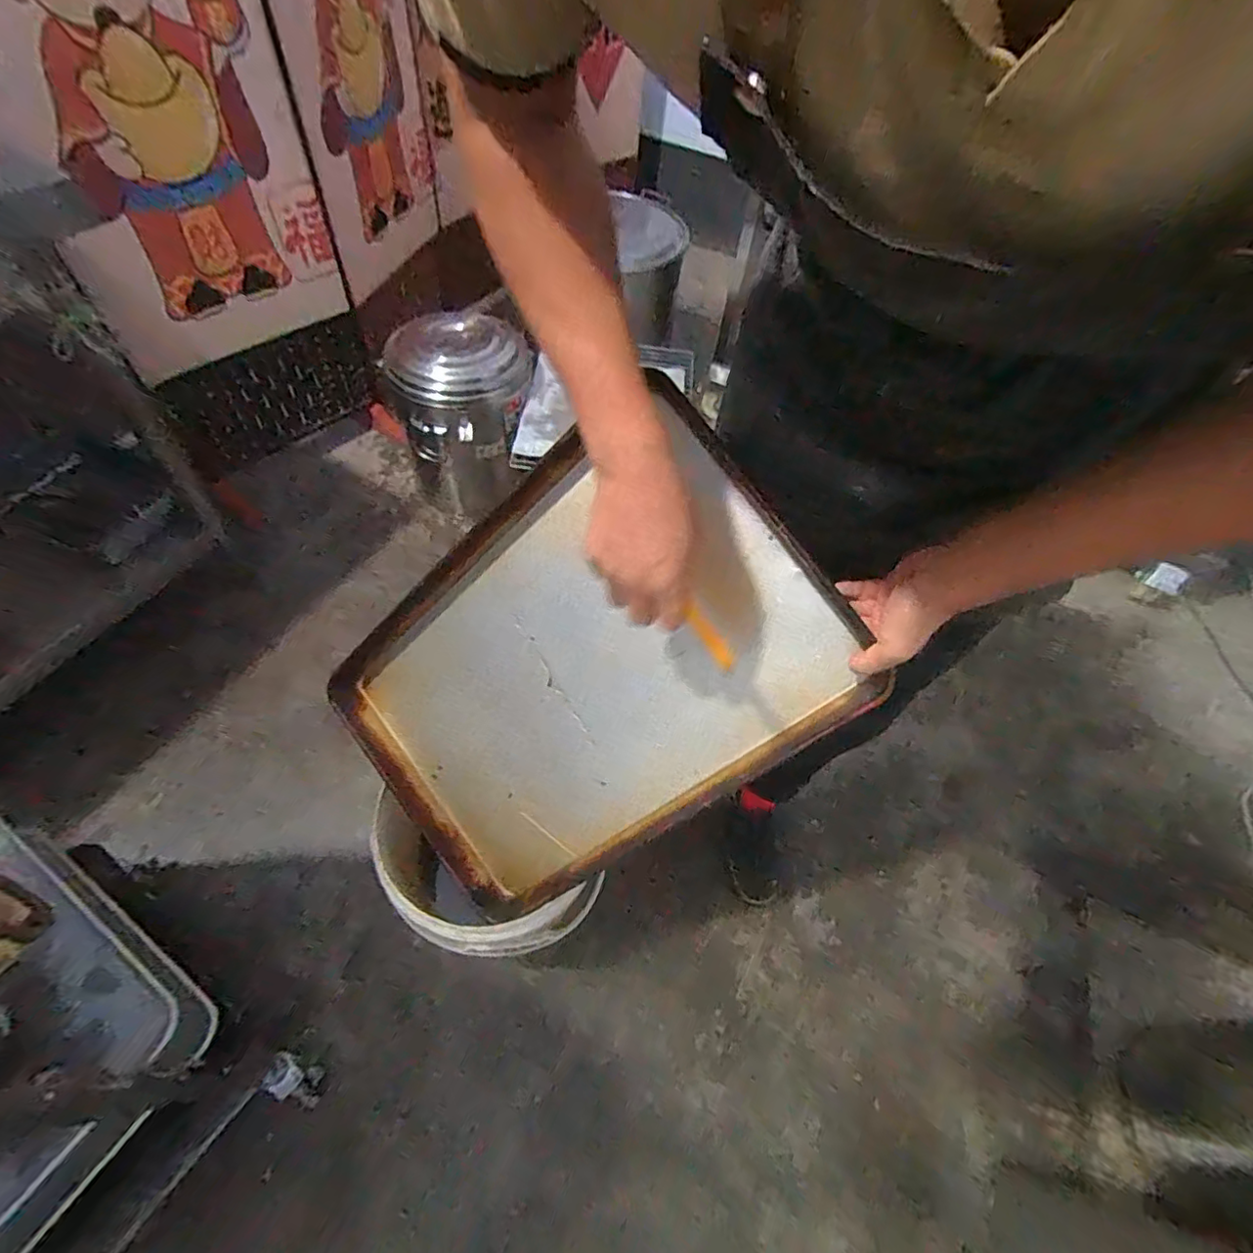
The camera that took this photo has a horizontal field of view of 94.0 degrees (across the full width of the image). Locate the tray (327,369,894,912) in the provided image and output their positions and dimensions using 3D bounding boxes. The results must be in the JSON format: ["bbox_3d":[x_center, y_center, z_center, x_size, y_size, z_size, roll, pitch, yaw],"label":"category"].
[{"bbox_3d":[-0.076,0.061,0.695,0.409,0.605,0.066,54,22,4],"label":"tray"}]

